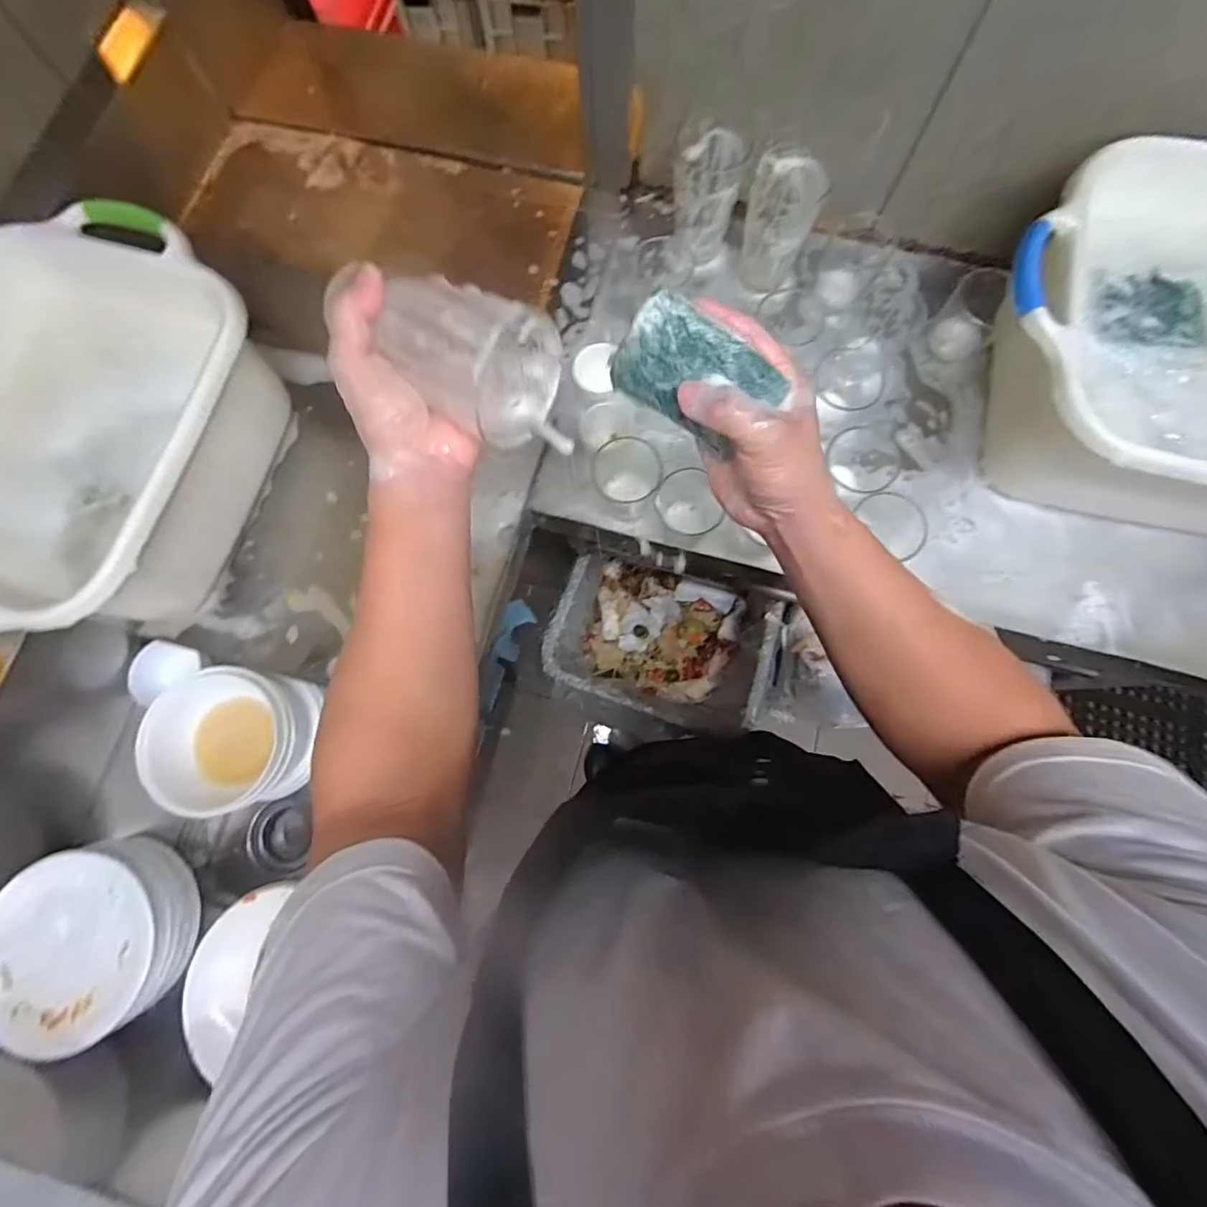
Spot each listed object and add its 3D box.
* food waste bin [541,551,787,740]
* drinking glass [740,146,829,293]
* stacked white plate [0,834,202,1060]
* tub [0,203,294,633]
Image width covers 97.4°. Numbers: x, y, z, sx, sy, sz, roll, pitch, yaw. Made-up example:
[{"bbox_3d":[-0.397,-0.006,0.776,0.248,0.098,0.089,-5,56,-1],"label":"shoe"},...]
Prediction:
[{"bbox_3d":[0.101,0.064,0.968,0.362,0.195,0.271,19,79,5],"label":"food waste bin"},{"bbox_3d":[0.220,-0.479,0.668,0.082,0.127,0.097,20,79,5],"label":"drinking glass"},{"bbox_3d":[-0.693,0.452,0.716,0.221,0.078,0.231,0,78,1],"label":"stacked white plate"},{"bbox_3d":[-0.582,-0.181,0.602,0.337,0.166,0.456,14,78,4],"label":"tub"}]

